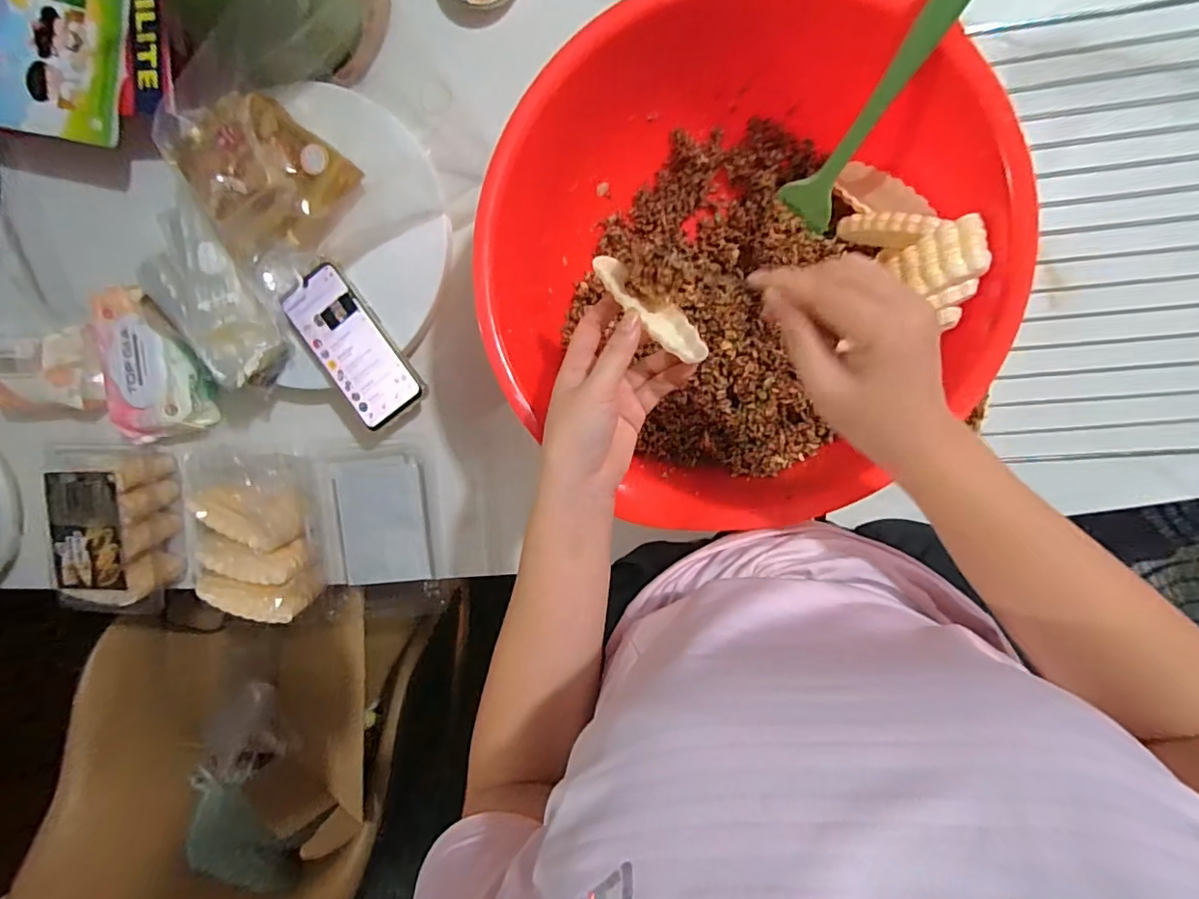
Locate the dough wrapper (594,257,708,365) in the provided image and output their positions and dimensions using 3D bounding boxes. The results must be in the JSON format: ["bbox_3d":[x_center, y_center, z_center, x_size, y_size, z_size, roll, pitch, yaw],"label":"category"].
[{"bbox_3d":[0.032,-0.096,0.384,0.104,0.035,0.008,47,141,17],"label":"dough wrapper"}]

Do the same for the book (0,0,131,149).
[{"bbox_3d":[-0.612,-0.426,0.596,0.266,0.016,0.172,14,98,9],"label":"book"}]

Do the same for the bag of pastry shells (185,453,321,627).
[{"bbox_3d":[-0.379,0.092,0.626,0.117,0.062,0.174,-4,95,8],"label":"bag of pastry shells"}]

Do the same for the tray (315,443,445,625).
[{"bbox_3d":[-0.255,0.094,0.642,0.133,0.032,0.189,-8,95,8],"label":"tray"}]

